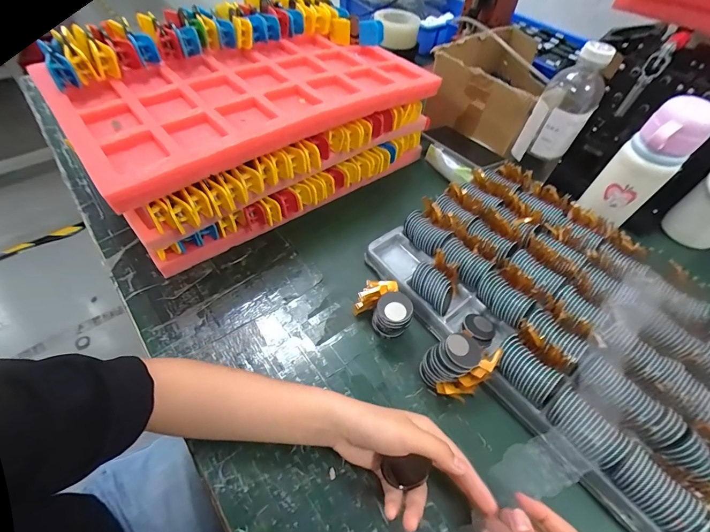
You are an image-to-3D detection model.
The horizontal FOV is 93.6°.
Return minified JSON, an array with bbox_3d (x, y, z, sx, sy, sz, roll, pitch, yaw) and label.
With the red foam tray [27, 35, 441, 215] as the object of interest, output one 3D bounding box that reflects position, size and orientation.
[{"bbox_3d":[-0.131,-0.260,0.485,0.496,0.032,0.263,-32,62,-25],"label":"red foam tray"}]

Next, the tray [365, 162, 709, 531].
[{"bbox_3d":[0.264,0.047,0.436,0.329,0.067,0.446,-27,60,-22],"label":"tray"}]

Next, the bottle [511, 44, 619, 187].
[{"bbox_3d":[0.324,-0.242,0.526,0.068,0.176,0.079,-30,61,-24],"label":"bottle"}]

